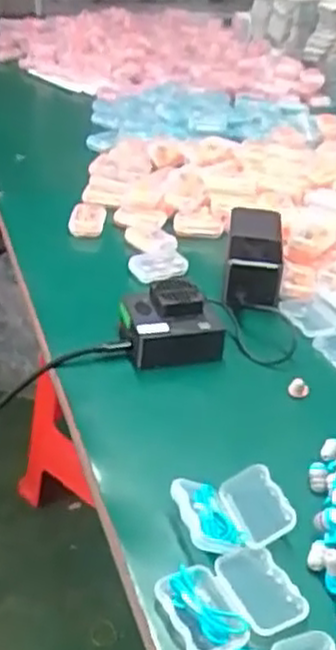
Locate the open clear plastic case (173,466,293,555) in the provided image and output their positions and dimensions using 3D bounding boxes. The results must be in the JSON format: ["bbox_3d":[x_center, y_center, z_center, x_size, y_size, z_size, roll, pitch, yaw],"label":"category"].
[{"bbox_3d":[0.041,0.120,0.469,0.068,0.021,0.053,-8,35,-18],"label":"open clear plastic case"}]

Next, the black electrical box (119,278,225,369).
[{"bbox_3d":[0.002,-0.003,0.633,0.081,0.051,0.066,-4,34,-13],"label":"black electrical box"}]

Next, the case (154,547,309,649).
[{"bbox_3d":[0.037,0.155,0.417,0.073,0.013,0.054,-15,38,-27],"label":"case"}]

